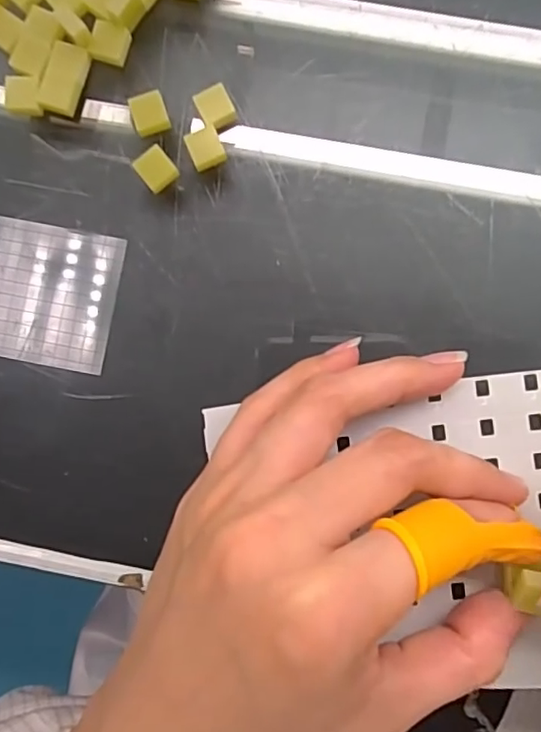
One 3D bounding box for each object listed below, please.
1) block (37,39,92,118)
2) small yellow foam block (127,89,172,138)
[{"bbox_3d":[-0.064,-0.089,0.177,0.011,0.004,0.021,19,89,3],"label":"block"},{"bbox_3d":[-0.037,-0.078,0.176,0.010,0.005,0.011,-19,89,2],"label":"small yellow foam block"}]

